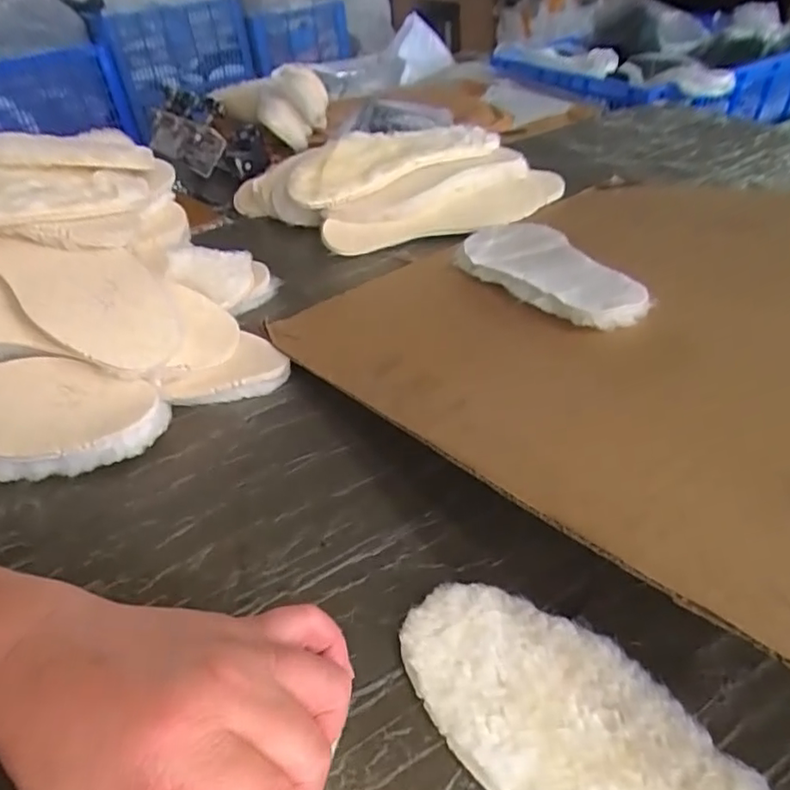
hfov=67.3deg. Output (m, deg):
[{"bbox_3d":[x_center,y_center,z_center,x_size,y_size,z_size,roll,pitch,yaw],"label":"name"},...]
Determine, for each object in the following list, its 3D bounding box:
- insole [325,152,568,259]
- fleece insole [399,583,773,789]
[{"bbox_3d":[0.065,-0.239,0.748,0.316,0.084,0.020,-20,1,-14],"label":"insole"},{"bbox_3d":[0.116,0.183,0.270,0.091,0.017,0.268,-33,46,-30],"label":"fleece insole"}]

